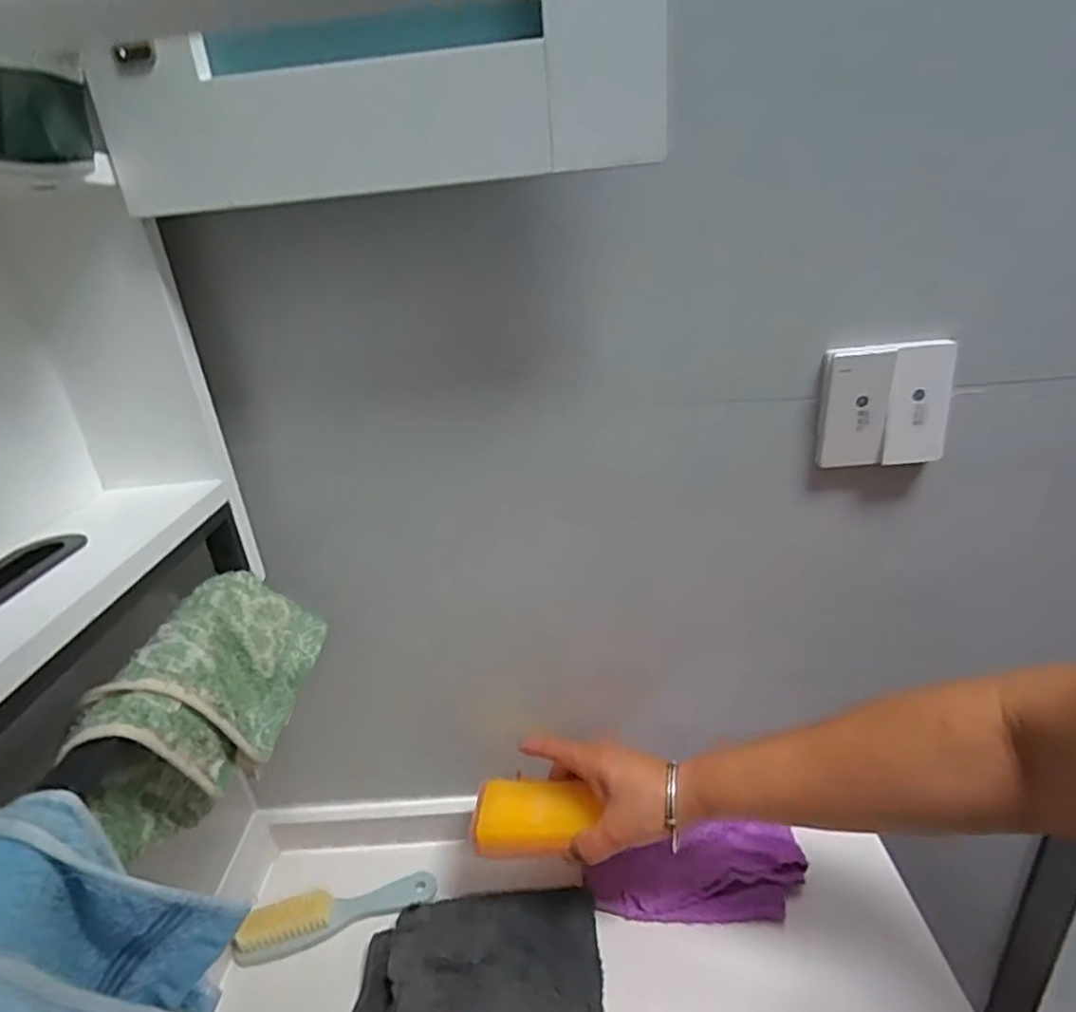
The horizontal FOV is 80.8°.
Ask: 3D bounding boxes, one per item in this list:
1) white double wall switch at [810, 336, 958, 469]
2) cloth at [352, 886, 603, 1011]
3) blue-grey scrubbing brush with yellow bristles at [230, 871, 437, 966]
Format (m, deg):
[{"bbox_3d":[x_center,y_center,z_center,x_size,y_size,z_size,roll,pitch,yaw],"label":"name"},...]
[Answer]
[{"bbox_3d":[0.241,-0.071,0.442,0.086,0.081,0.018,-4,24,2],"label":"white double wall switch"},{"bbox_3d":[-0.047,0.373,0.488,0.188,0.022,0.156,-3,24,5],"label":"cloth"},{"bbox_3d":[-0.175,0.347,0.547,0.166,0.031,0.031,-12,24,-15],"label":"blue-grey scrubbing brush with yellow bristles"}]

